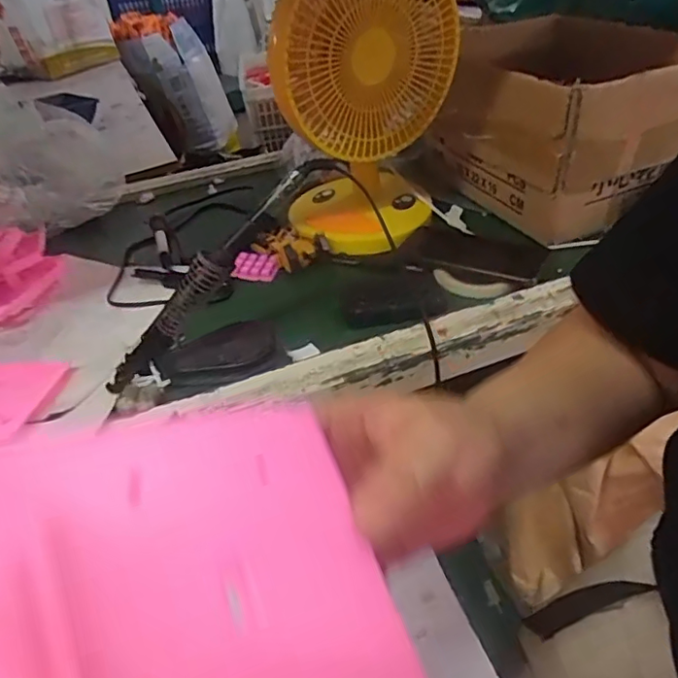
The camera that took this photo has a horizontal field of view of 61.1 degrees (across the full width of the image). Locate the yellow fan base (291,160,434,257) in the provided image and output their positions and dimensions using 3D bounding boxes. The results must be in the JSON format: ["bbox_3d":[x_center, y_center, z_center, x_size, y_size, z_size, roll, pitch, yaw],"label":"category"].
[{"bbox_3d":[0.028,-0.183,0.773,0.174,0.037,0.186,-3,40,4],"label":"yellow fan base"}]

